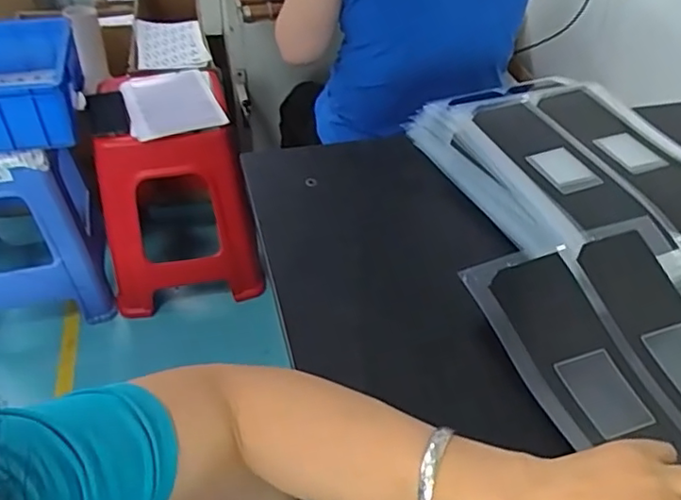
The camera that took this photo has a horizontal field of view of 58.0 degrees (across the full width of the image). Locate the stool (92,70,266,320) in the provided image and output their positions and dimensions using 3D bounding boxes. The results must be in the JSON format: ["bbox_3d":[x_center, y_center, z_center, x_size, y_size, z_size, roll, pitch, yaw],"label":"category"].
[{"bbox_3d":[-0.402,-0.145,1.545,0.359,0.499,0.359,-5,45,-8],"label":"stool"}]

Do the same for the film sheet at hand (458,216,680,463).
[{"bbox_3d":[0.267,0.104,0.496,0.202,0.046,0.293,-17,48,-20],"label":"film sheet at hand"}]

